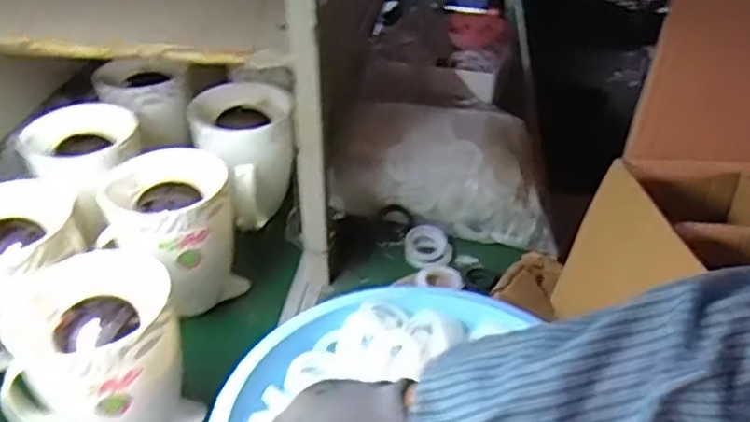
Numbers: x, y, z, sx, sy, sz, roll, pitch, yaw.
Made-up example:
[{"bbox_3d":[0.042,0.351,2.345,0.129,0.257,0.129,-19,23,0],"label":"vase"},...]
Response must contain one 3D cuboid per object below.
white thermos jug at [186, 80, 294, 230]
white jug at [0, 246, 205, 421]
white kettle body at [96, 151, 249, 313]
[{"bbox_3d":[-0.202,-0.088,1.058,0.146,0.169,0.188,-3,35,-4],"label":"white thermos jug"},{"bbox_3d":[-0.287,0.161,0.718,0.169,0.180,0.147,13,37,18],"label":"white jug"},{"bbox_3d":[-0.265,0.049,0.891,0.149,0.200,0.151,11,37,15],"label":"white kettle body"}]

